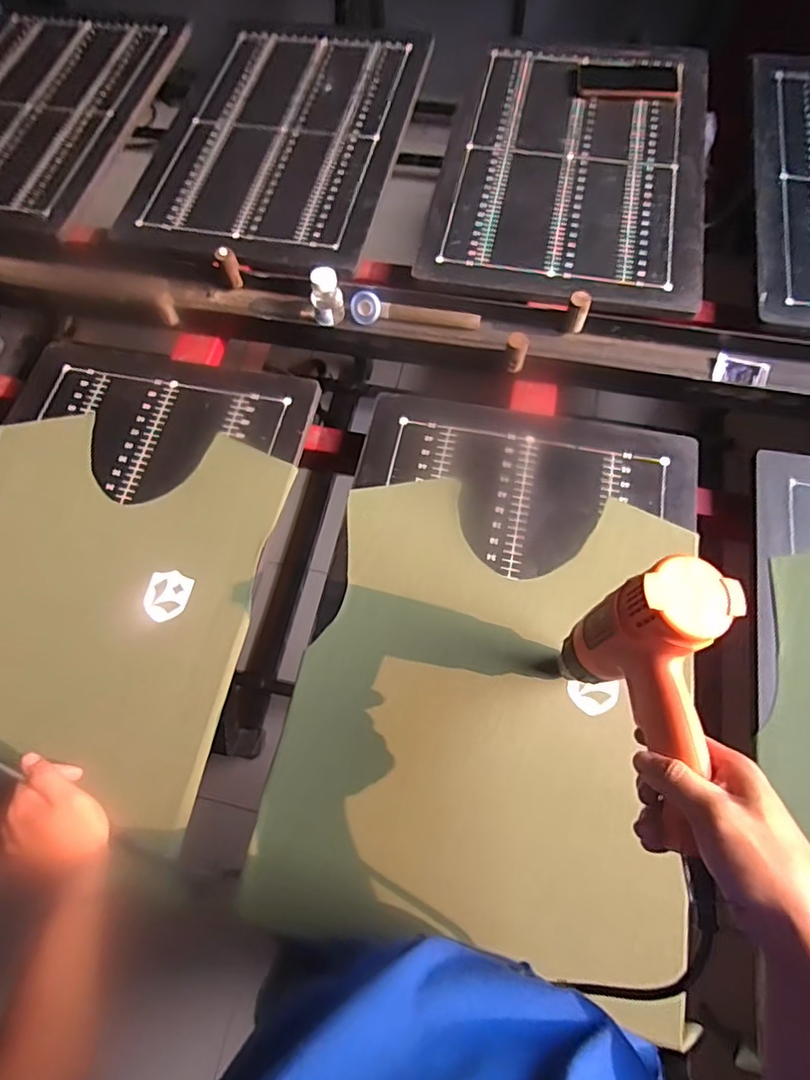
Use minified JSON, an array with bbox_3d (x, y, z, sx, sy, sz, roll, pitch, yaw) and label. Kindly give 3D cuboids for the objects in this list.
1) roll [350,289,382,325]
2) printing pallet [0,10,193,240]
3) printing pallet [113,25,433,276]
[{"bbox_3d":[-0.054,-0.313,0.753,0.041,0.042,0.012,22,35,2],"label":"roll"},{"bbox_3d":[-0.662,-0.752,0.970,0.420,0.028,0.557,13,71,7],"label":"printing pallet"},{"bbox_3d":[-0.189,-0.670,0.913,0.381,0.016,0.555,15,71,8],"label":"printing pallet"}]

